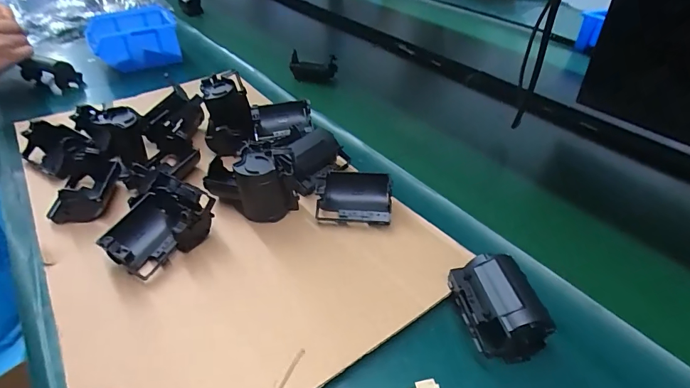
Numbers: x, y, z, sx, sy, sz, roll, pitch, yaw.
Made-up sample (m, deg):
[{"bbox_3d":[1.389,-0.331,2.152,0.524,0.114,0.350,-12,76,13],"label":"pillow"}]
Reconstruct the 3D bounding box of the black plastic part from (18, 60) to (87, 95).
[{"bbox_3d":[-0.453,-0.182,0.624,0.096,0.051,0.018,8,39,6],"label":"black plastic part"}]

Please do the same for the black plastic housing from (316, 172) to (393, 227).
[{"bbox_3d":[0.010,0.004,0.391,0.069,0.034,0.047,6,39,4],"label":"black plastic housing"}]

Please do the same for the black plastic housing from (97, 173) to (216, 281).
[{"bbox_3d":[-0.164,0.029,0.351,0.066,0.043,0.086,19,42,19],"label":"black plastic housing"}]

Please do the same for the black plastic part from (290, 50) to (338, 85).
[{"bbox_3d":[-0.052,-0.207,0.663,0.075,0.046,0.030,-5,39,-9],"label":"black plastic part"}]

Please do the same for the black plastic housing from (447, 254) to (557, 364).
[{"bbox_3d":[0.109,0.081,0.296,0.050,0.041,0.073,-9,40,-14],"label":"black plastic housing"}]

